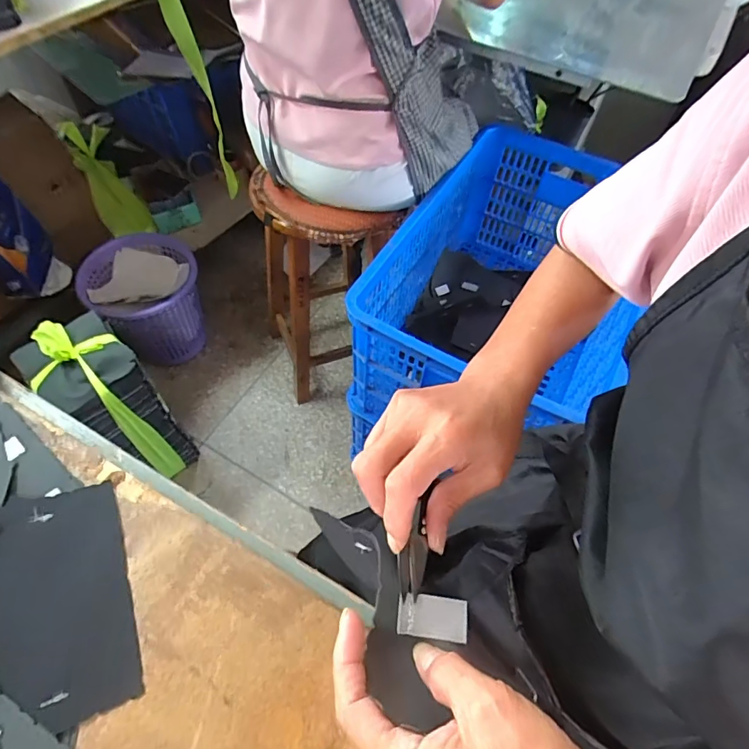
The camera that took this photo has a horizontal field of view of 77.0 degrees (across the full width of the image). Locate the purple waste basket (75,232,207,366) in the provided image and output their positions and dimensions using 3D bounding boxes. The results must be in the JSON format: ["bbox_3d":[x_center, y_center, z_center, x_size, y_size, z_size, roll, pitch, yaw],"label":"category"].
[{"bbox_3d":[-0.611,-0.186,1.276,0.274,0.282,0.263,-19,61,-15],"label":"purple waste basket"}]

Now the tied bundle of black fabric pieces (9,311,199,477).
[{"bbox_3d":[-0.562,0.066,1.022,0.160,0.392,0.211,-39,67,-24],"label":"tied bundle of black fabric pieces"}]

